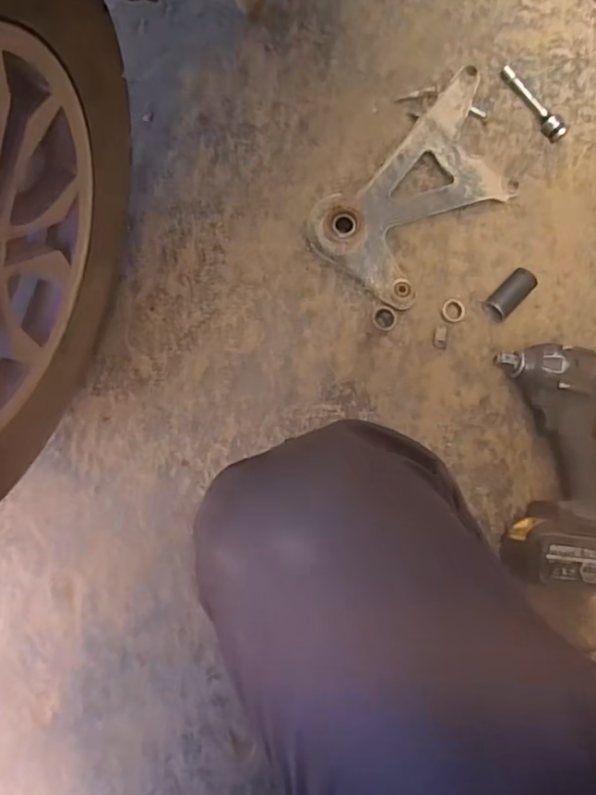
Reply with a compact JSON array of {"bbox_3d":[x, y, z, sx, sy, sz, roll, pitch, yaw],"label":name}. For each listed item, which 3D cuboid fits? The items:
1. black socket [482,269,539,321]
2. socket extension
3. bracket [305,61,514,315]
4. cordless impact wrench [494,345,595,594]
[{"bbox_3d":[0.233,-0.113,0.629,0.060,0.025,0.029,-44,90,-10],"label":"black socket"},{"bbox_3d":[0.276,-0.346,0.666,0.020,0.021,0.105,-33,89,-10],"label":"socket extension"},{"bbox_3d":[0.142,-0.225,0.630,0.274,0.038,0.148,-43,90,-10],"label":"bracket"},{"bbox_3d":[0.271,0.068,0.594,0.137,0.076,0.243,8,83,-7],"label":"cordless impact wrench"}]

